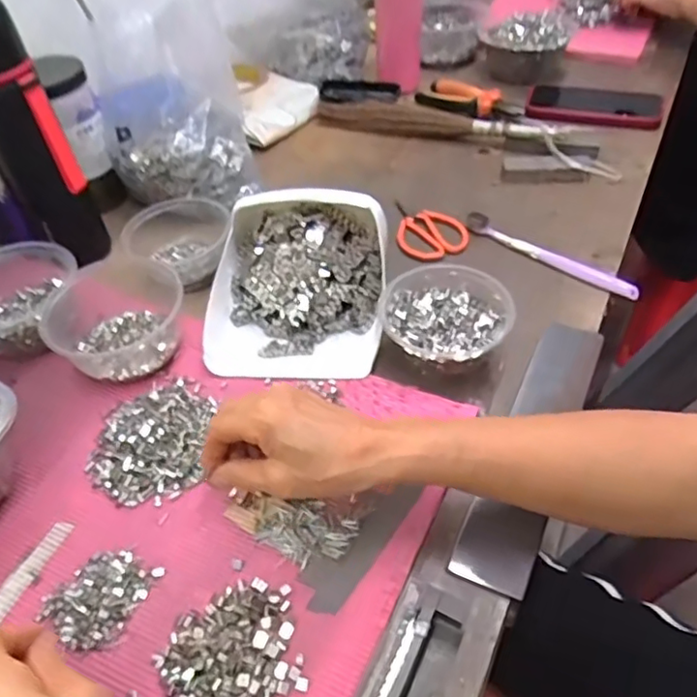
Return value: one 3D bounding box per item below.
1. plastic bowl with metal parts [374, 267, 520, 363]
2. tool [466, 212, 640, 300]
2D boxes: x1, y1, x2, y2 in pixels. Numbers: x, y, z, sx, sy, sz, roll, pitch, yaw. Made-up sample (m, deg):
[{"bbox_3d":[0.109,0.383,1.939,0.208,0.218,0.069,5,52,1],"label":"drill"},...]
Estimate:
[{"bbox_3d":[0.081,-0.020,0.514,0.108,0.048,0.099,-3,48,3],"label":"plastic bowl with metal parts"},{"bbox_3d":[0.198,-0.096,0.604,0.186,0.017,0.018,32,57,31],"label":"tool"}]

